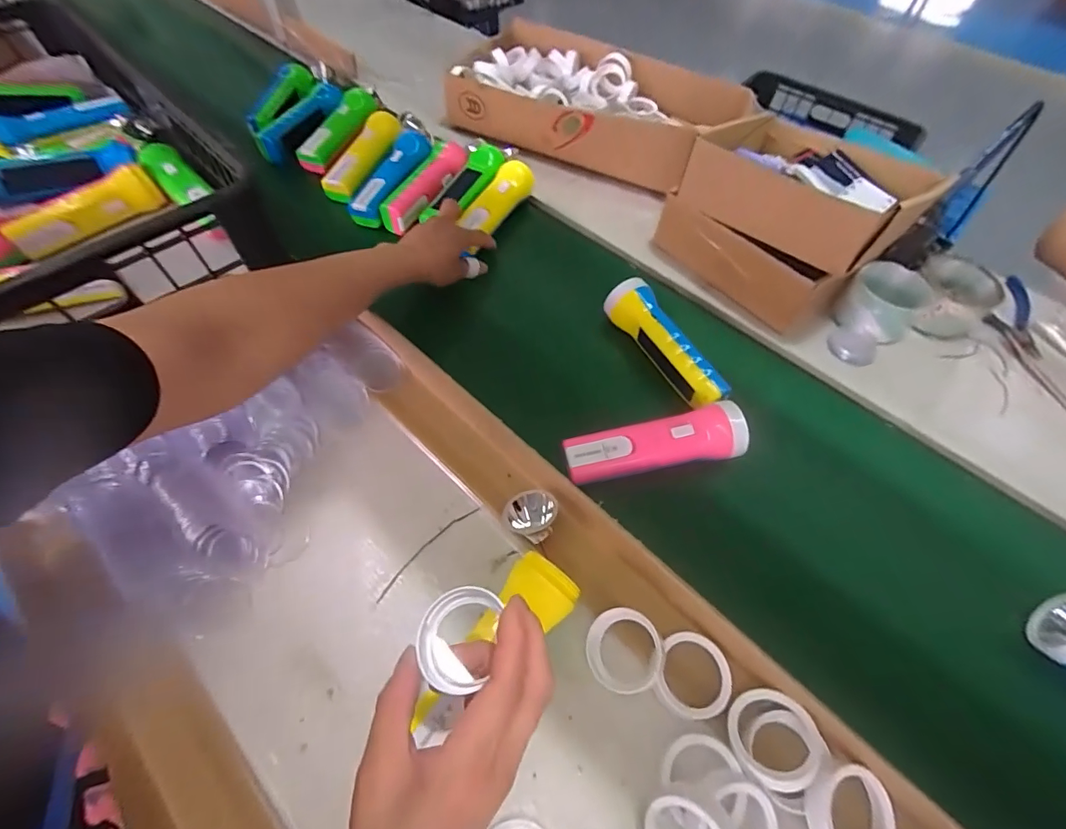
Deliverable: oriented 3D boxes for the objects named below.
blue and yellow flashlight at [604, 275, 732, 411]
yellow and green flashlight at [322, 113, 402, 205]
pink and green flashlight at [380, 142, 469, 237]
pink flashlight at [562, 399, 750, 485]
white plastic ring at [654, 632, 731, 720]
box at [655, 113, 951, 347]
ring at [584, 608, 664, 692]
[{"bbox_3d":[0.136,-0.072,0.492,0.044,0.046,0.163,-29,64,-18],"label":"blue and yellow flashlight"},{"bbox_3d":[-0.227,-0.354,0.638,0.050,0.030,0.155,24,75,13],"label":"yellow and green flashlight"},{"bbox_3d":[-0.138,-0.301,0.622,0.048,0.039,0.159,24,61,12],"label":"pink and green flashlight"},{"bbox_3d":[0.110,0.027,0.430,0.165,0.040,0.048,-9,59,-7],"label":"pink flashlight"},{"bbox_3d":[0.112,0.183,0.330,0.049,0.011,0.053,1,58,-1],"label":"white plastic ring"},{"bbox_3d":[0.289,-0.235,0.541,0.170,0.146,0.224,-36,66,-21],"label":"box"},{"bbox_3d":[0.065,0.168,0.337,0.052,0.012,0.053,1,58,-1],"label":"ring"}]

